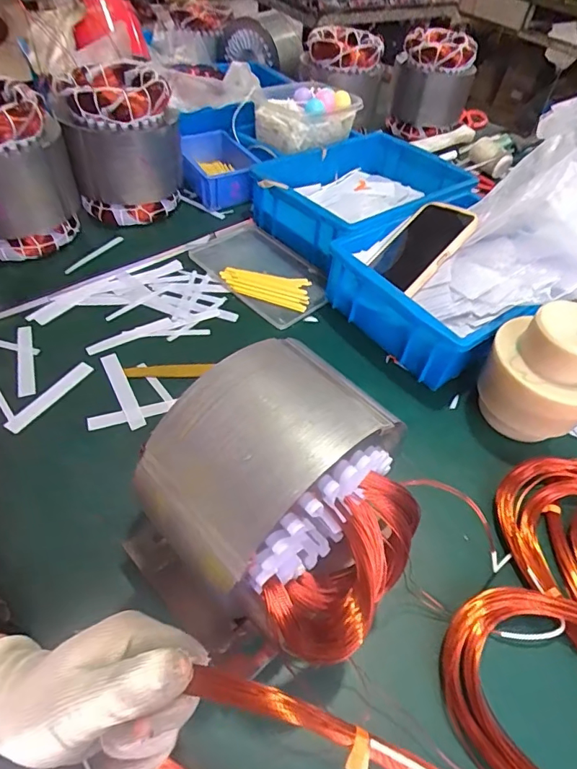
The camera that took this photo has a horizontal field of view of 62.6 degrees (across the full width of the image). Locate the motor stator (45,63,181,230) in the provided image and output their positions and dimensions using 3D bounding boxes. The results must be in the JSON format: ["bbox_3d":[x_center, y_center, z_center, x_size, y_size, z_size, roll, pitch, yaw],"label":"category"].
[{"bbox_3d":[-0.228,-0.327,0.655,0.140,0.180,0.161,-12,52,-14],"label":"motor stator"}]

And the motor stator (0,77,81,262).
[{"bbox_3d":[-0.339,-0.253,0.561,0.145,0.158,0.125,-21,54,-20],"label":"motor stator"}]

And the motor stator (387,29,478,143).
[{"bbox_3d":[0.277,-0.584,0.927,0.122,0.153,0.124,-21,55,-22],"label":"motor stator"}]

